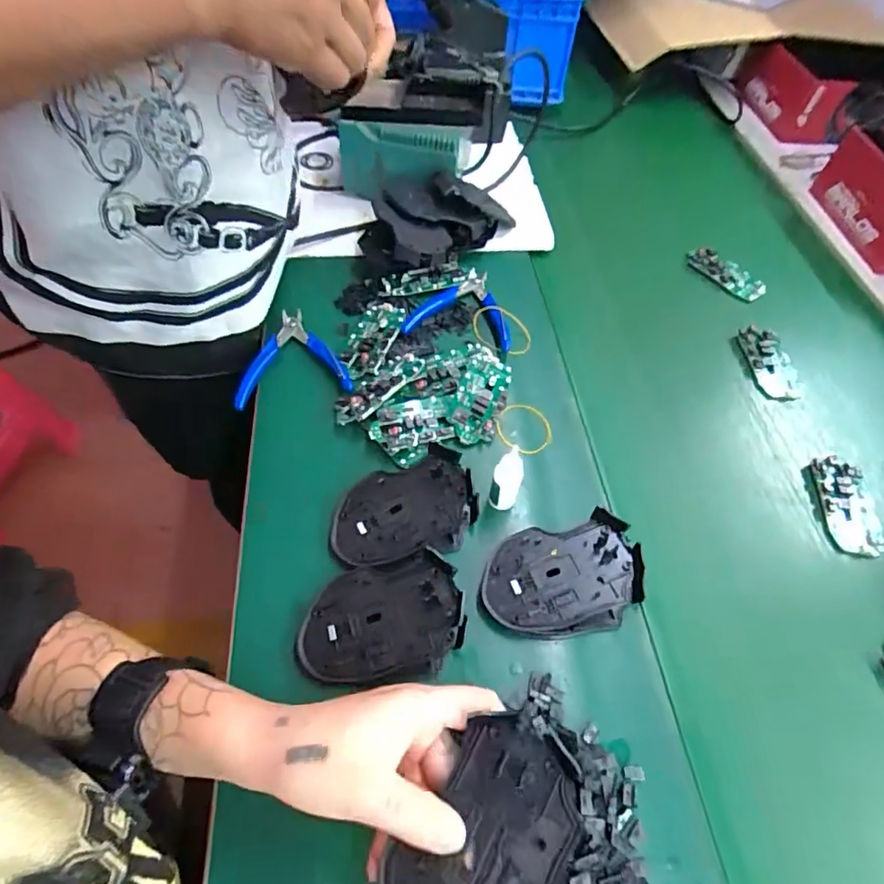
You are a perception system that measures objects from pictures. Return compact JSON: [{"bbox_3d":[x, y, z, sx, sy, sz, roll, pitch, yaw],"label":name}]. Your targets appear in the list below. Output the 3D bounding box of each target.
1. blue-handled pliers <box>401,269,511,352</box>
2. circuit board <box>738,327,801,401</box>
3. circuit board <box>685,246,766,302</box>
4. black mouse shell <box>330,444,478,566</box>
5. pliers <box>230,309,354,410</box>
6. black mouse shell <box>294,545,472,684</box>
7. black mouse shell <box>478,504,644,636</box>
[{"bbox_3d":[0.022,-0.146,0.573,0.108,0.008,0.106,10,55,3],"label":"blue-handled pliers"},{"bbox_3d":[0.347,-0.083,0.568,0.048,0.015,0.091,-1,56,-4],"label":"circuit board"},{"bbox_3d":[0.336,-0.201,0.647,0.040,0.019,0.096,-35,64,-24],"label":"circuit board"},{"bbox_3d":[-0.031,0.051,0.421,0.112,0.025,0.074,-17,59,-13],"label":"black mouse shell"},{"bbox_3d":[-0.150,-0.087,0.526,0.105,0.012,0.118,-11,57,-11],"label":"pliers"},{"bbox_3d":[-0.042,0.121,0.373,0.111,0.029,0.076,-7,57,-6],"label":"black mouse shell"},{"bbox_3d":[0.088,0.099,0.401,0.113,0.026,0.078,-8,57,-7],"label":"black mouse shell"}]

